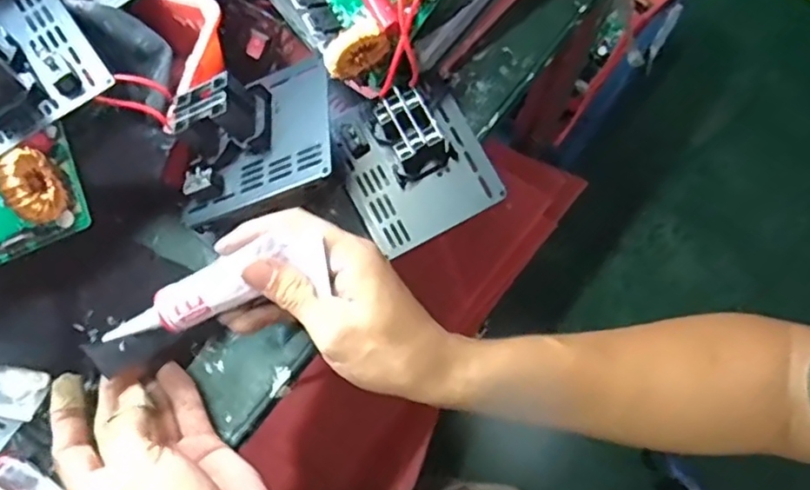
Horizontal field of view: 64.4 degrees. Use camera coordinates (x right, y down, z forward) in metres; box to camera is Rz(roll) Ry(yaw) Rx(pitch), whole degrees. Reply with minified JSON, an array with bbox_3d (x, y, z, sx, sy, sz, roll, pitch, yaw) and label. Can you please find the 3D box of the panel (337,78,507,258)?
[{"bbox_3d":[0.006,-0.055,0.393,0.083,0.038,0.092,-25,76,-6],"label":"panel"}]

